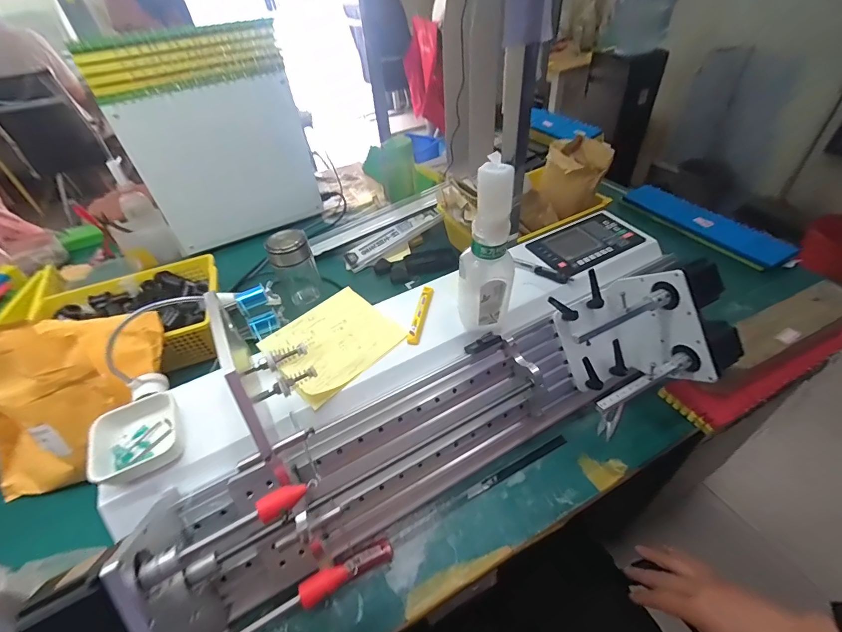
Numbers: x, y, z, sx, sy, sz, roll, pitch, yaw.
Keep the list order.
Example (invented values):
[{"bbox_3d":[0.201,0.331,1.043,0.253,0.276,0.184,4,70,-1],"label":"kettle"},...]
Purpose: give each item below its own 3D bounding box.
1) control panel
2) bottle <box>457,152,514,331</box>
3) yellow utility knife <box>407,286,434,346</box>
[{"bbox_3d":[0.261,-0.119,0.624,0.183,0.022,0.091,-21,46,-16],"label":"control panel"},{"bbox_3d":[0.076,-0.066,0.451,0.064,0.218,0.051,2,44,8],"label":"bottle"},{"bbox_3d":[0.001,-0.003,0.530,0.017,0.009,0.104,6,45,12],"label":"yellow utility knife"}]

